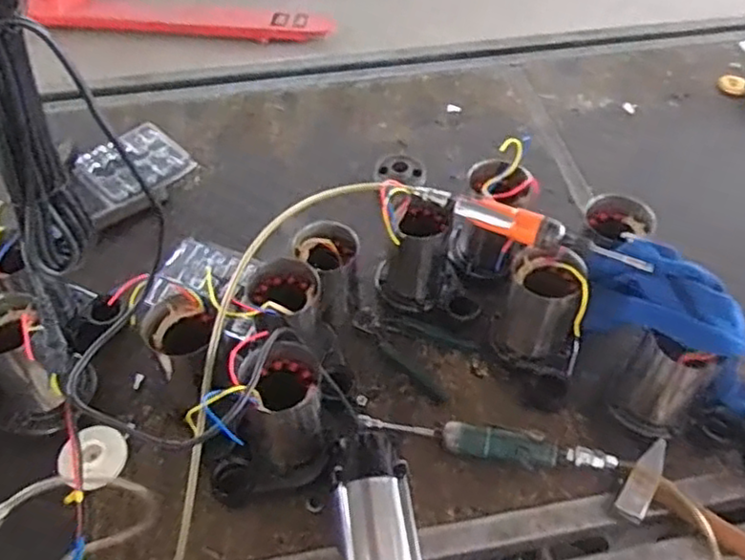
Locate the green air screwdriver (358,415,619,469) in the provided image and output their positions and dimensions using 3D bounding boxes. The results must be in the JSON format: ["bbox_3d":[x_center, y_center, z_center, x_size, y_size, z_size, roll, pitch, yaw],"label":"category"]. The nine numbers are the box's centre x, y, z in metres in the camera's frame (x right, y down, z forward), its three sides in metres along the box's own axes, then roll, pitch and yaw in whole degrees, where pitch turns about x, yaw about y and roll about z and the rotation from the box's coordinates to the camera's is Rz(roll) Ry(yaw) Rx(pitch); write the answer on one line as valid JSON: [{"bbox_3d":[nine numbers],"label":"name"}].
[{"bbox_3d":[0.142,0.212,0.853,0.324,0.045,0.038,10,53,7],"label":"green air screwdriver"}]

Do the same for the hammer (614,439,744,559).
[{"bbox_3d":[0.457,0.315,0.776,0.323,0.037,0.105,27,56,19],"label":"hammer"}]

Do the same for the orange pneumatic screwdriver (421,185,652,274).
[{"bbox_3d":[0.193,-0.067,0.850,0.319,0.035,0.039,24,56,17],"label":"orange pneumatic screwdriver"}]

